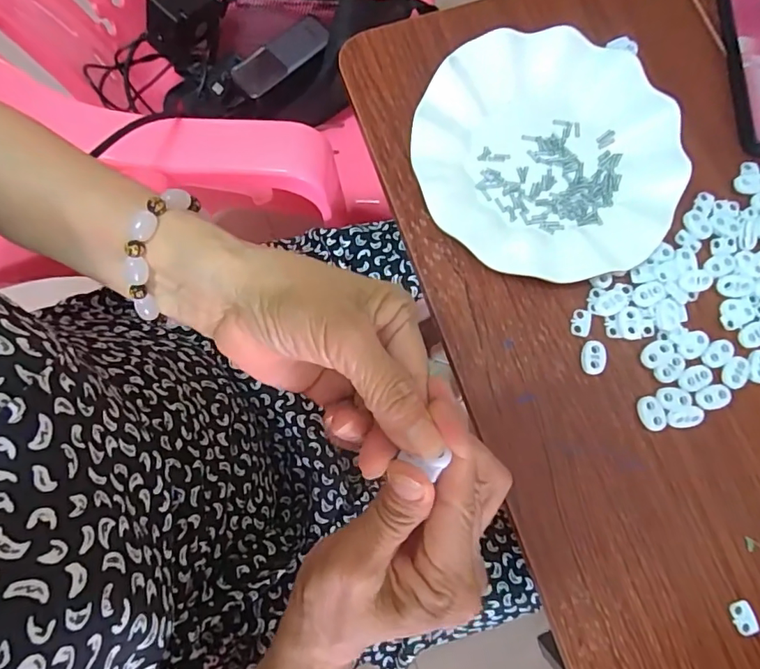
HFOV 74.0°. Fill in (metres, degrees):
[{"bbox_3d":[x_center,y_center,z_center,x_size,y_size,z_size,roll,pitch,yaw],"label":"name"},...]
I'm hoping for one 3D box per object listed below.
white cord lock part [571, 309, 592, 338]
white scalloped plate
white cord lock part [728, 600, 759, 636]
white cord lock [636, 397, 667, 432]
[{"bbox_3d":[0.139,-0.008,0.346,0.013,0.004,0.019,9,79,2],"label":"white cord lock part"},{"bbox_3d":[0.119,-0.131,0.358,0.179,0.021,0.186,0,79,0],"label":"white scalloped plate"},{"bbox_3d":[0.223,0.174,0.308,0.014,0.004,0.020,-15,79,-3],"label":"white cord lock part"},{"bbox_3d":[0.180,0.053,0.334,0.014,0.007,0.022,-16,79,-3],"label":"white cord lock"}]

